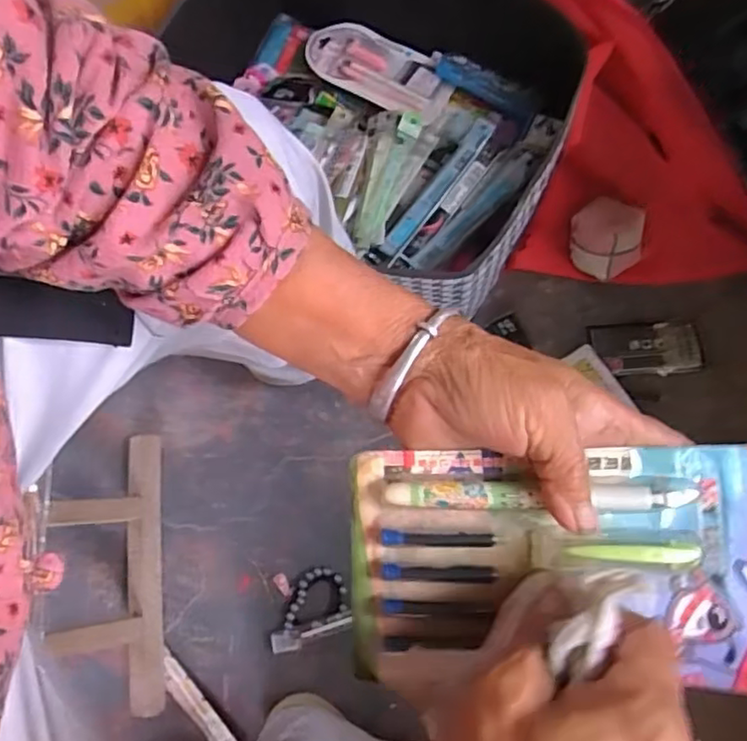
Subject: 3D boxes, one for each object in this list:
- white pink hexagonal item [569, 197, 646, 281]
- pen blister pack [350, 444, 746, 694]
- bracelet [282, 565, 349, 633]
[{"bbox_3d":[0.275,-0.159,0.733,0.082,0.050,0.088,-41,79,-13],"label":"white pink hexagonal item"},{"bbox_3d":[0.079,0.081,0.254,0.175,0.021,0.094,-1,91,3],"label":"pen blister pack"},{"bbox_3d":[-0.062,0.243,0.668,0.069,0.014,0.062,-4,73,-3],"label":"bracelet"}]

